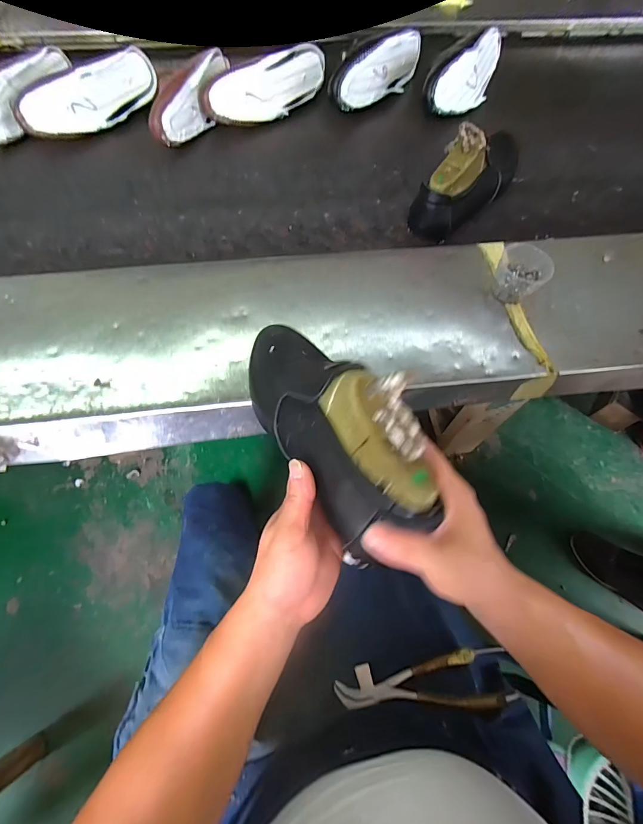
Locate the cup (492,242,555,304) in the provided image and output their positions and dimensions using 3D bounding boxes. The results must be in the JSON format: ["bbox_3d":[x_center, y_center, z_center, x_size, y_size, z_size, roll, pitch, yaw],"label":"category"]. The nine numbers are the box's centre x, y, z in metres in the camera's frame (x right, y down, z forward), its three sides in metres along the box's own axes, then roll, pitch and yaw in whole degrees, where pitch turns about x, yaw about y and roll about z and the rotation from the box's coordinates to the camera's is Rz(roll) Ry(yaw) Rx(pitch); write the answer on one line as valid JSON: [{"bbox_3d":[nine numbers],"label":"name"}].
[{"bbox_3d":[0.254,-0.178,0.489,0.063,0.051,0.067,0,66,-1],"label":"cup"}]

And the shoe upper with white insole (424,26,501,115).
[{"bbox_3d":[0.292,-0.664,0.749,0.074,0.080,0.282,37,69,15],"label":"shoe upper with white insole"}]

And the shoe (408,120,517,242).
[{"bbox_3d":[0.228,-0.368,0.591,0.084,0.112,0.227,41,70,17],"label":"shoe"}]

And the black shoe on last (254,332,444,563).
[{"bbox_3d":[-0.002,-0.007,0.339,0.093,0.091,0.263,-30,48,-12],"label":"black shoe on last"}]

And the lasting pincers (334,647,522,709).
[{"bbox_3d":[0.113,0.307,0.433,0.192,0.015,0.051,-11,69,7],"label":"lasting pincers"}]

